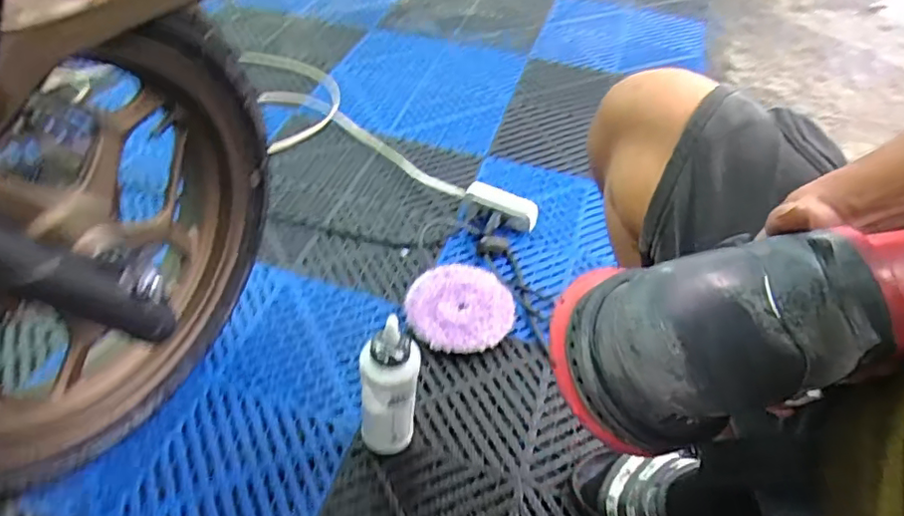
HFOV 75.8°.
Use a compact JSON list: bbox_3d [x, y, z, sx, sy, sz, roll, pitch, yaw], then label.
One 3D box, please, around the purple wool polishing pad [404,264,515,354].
[{"bbox_3d":[0.013,0.068,0.828,0.156,0.032,0.147,-5,47,-13],"label":"purple wool polishing pad"}]

